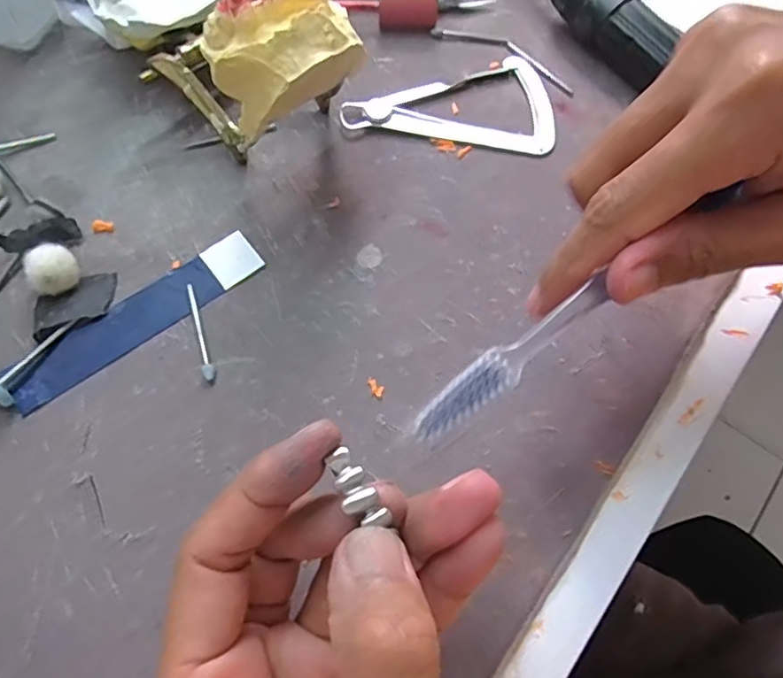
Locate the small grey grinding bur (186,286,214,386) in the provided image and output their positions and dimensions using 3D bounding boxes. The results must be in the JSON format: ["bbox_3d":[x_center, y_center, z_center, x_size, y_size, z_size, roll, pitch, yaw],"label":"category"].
[{"bbox_3d":[-0.073,-0.003,0.229,0.004,0.004,0.042,-17,66,-10],"label":"small grey grinding bur"}]

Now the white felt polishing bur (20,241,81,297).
[{"bbox_3d":[-0.130,-0.027,0.231,0.016,0.014,0.016,1,65,-2],"label":"white felt polishing bur"}]

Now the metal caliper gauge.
[{"bbox_3d":[0.029,-0.116,0.287,0.097,0.004,0.057,9,65,2],"label":"metal caliper gauge"}]

